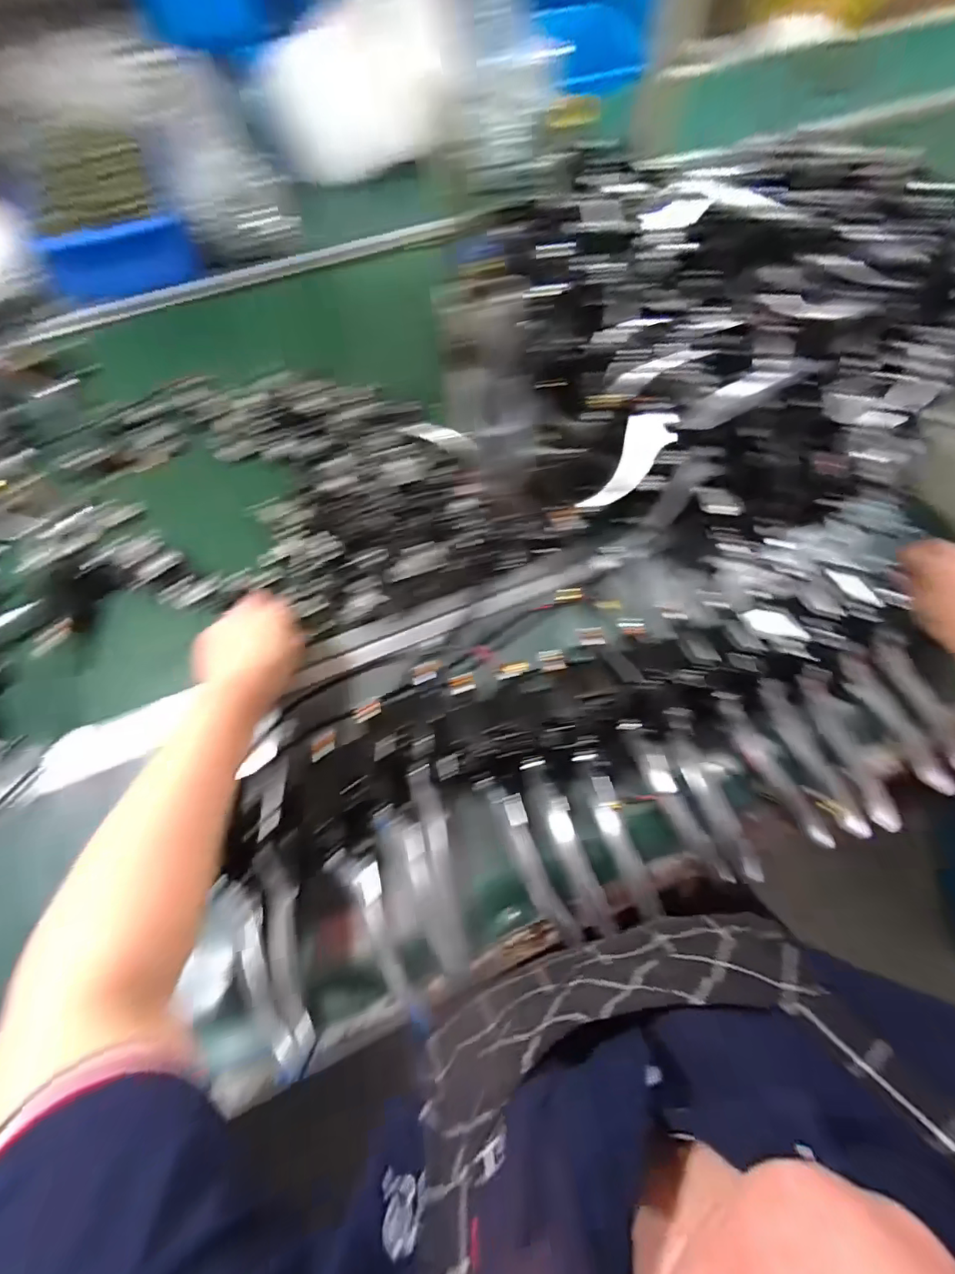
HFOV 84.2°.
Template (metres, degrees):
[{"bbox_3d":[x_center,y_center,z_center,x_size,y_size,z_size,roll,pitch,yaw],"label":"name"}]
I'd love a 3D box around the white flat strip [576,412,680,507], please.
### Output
[{"bbox_3d":[0.145,-0.170,0.496,0.044,0.016,0.155,32,69,14],"label":"white flat strip"}]

